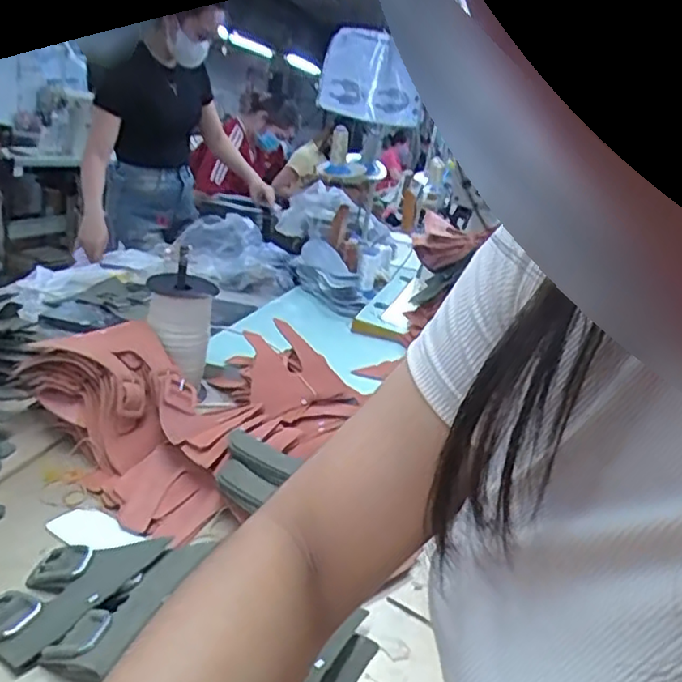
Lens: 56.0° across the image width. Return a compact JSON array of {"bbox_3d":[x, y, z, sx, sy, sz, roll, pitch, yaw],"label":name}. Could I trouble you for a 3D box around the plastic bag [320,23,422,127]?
[{"bbox_3d":[0.086,-0.742,1.780,0.275,0.250,0.072,6,1,-3],"label":"plastic bag"}]

